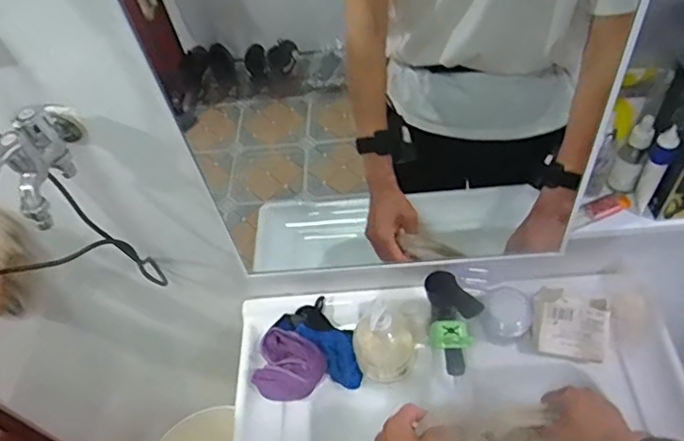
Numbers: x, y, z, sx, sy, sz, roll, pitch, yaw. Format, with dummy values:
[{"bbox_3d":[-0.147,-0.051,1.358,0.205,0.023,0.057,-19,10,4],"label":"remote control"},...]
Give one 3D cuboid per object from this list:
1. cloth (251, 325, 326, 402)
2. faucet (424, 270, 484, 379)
[{"bbox_3d":[-0.080,0.205,0.765,0.108,0.047,0.094,21,57,24],"label":"cloth"},{"bbox_3d":[0.140,0.128,0.702,0.055,0.104,0.106,-21,51,-9],"label":"faucet"}]

